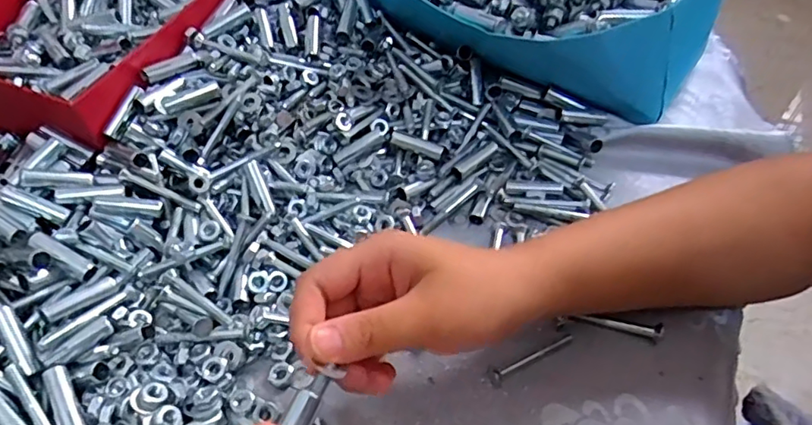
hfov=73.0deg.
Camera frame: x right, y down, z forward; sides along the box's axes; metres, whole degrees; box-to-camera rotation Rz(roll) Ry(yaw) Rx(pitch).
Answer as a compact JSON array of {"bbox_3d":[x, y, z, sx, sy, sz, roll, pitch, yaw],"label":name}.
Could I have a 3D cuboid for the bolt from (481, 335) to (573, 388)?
[{"bbox_3d":[0.070,0.081,0.314,0.058,0.009,0.011,-27,57,-16],"label":"bolt"}]

